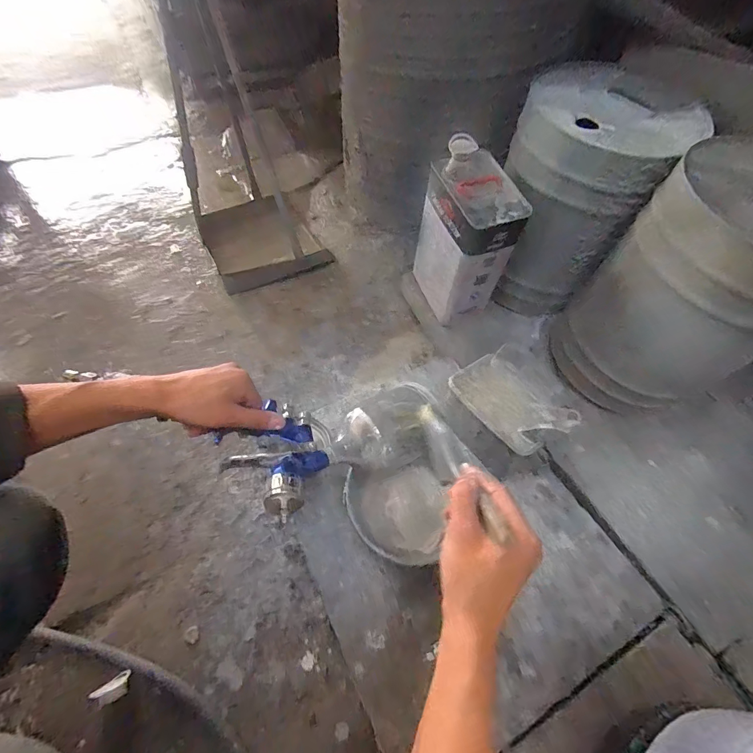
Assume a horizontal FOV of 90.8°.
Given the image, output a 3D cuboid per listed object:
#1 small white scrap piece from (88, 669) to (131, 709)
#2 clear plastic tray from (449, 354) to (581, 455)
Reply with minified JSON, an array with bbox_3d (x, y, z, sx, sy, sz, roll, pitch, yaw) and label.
[{"bbox_3d":[-0.335,0.398,0.472,0.039,0.028,0.029,-21,59,-15],"label":"small white scrap piece"},{"bbox_3d":[0.194,0.028,0.529,0.111,0.045,0.163,-29,62,-19],"label":"clear plastic tray"}]

